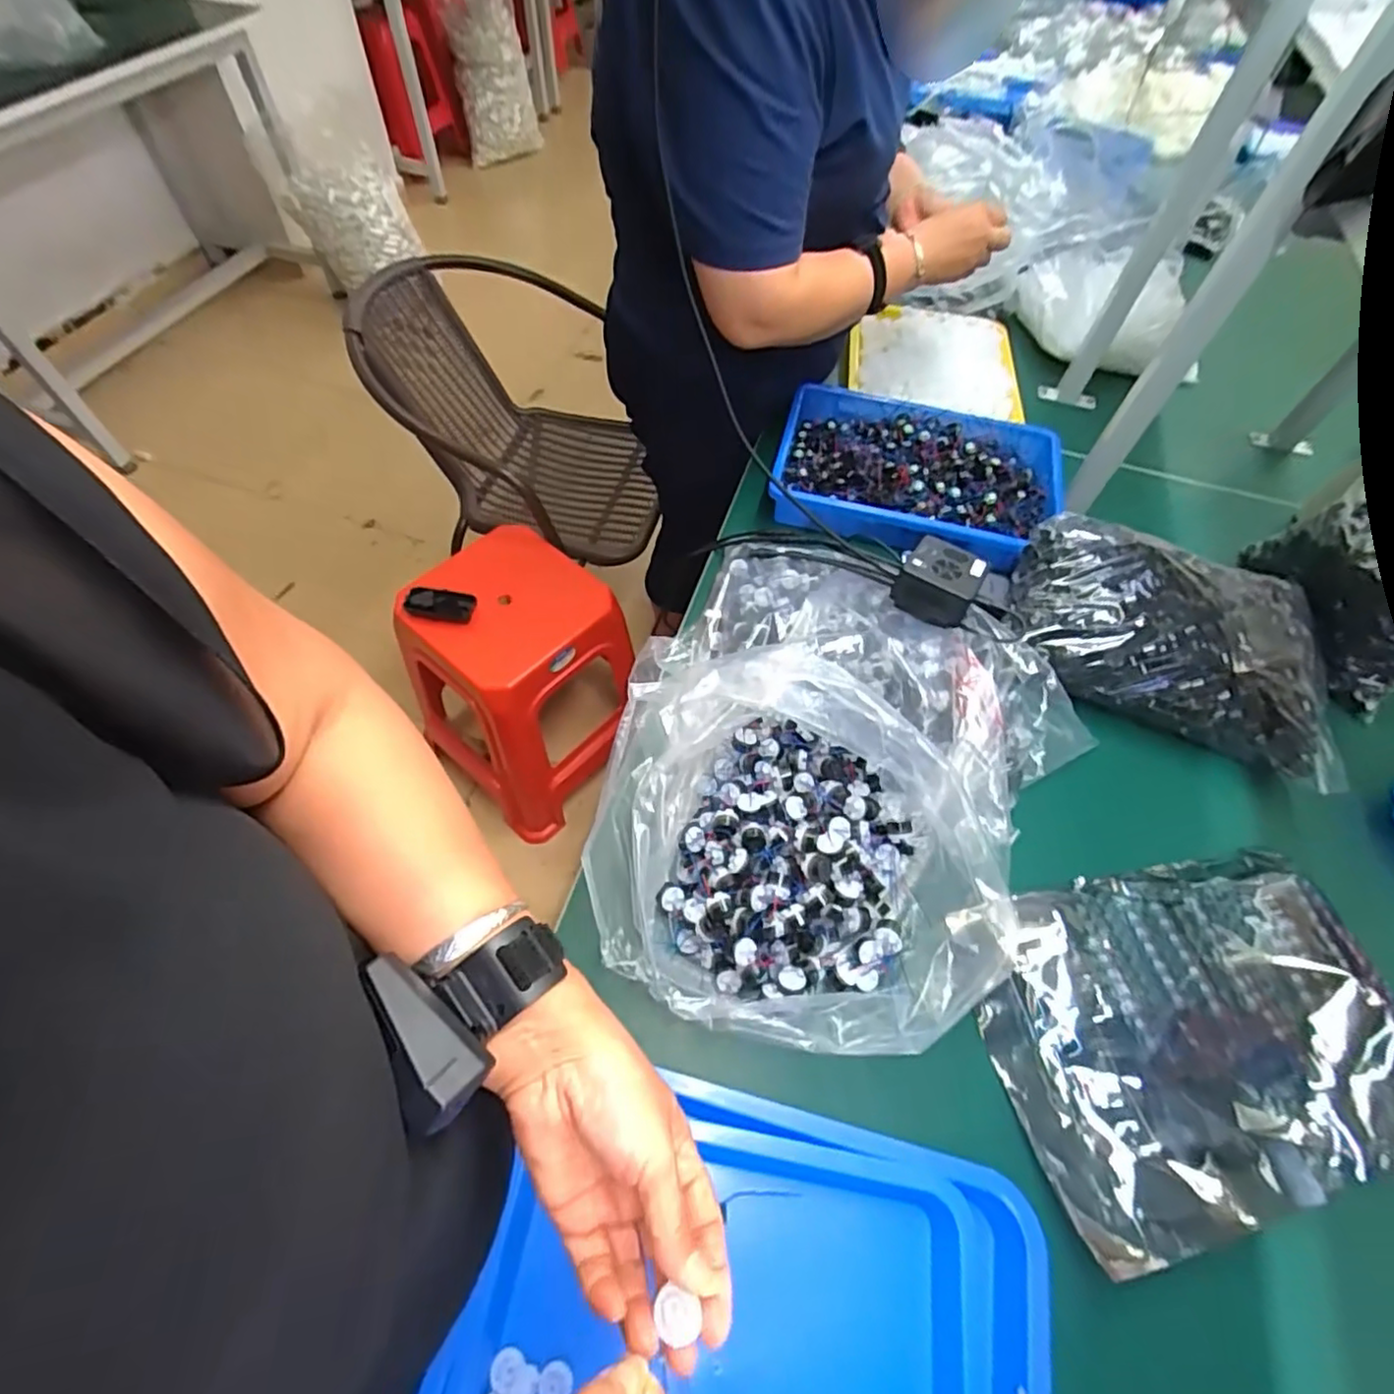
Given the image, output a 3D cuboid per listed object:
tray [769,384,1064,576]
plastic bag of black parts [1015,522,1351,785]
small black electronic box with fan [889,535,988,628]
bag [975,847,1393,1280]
[{"bbox_3d":[0.296,-0.300,0.873,0.376,0.052,0.272,17,59,7],"label":"tray"},{"bbox_3d":[0.525,-0.067,0.720,0.343,0.103,0.216,21,60,10],"label":"plastic bag of black parts"},{"bbox_3d":[0.253,-0.121,0.676,0.078,0.046,0.078,31,62,15],"label":"small black electronic box with fan"},{"bbox_3d":[0.413,0.263,0.525,0.340,0.035,0.251,-9,59,-9],"label":"bag"}]

